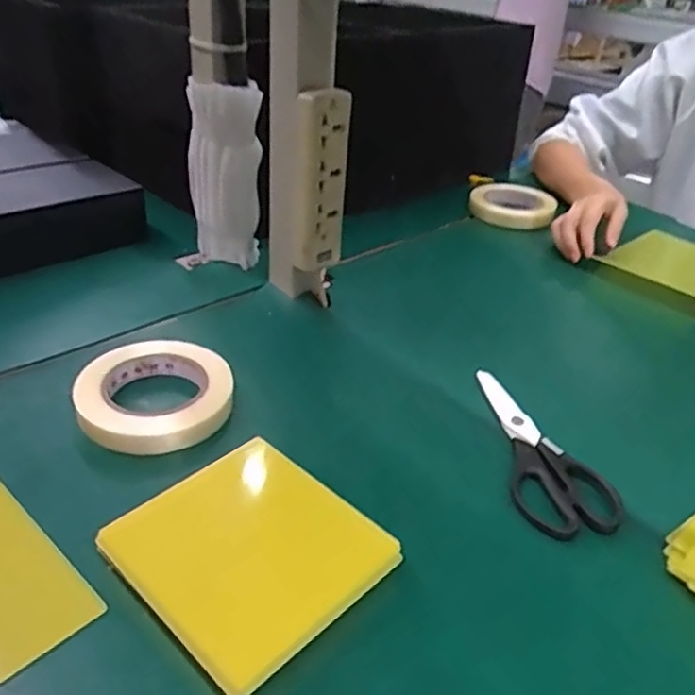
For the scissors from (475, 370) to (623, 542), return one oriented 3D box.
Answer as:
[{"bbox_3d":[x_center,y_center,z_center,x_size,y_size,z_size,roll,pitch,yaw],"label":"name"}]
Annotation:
[{"bbox_3d":[0.145,0.076,0.525,0.074,0.005,0.188,-4,34,-14],"label":"scissors"}]

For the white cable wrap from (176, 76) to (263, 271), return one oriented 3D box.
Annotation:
[{"bbox_3d":[-0.141,-0.180,0.706,0.092,0.200,0.048,-4,34,-12],"label":"white cable wrap"}]

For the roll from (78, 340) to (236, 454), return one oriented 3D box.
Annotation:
[{"bbox_3d":[-0.158,0.038,0.536,0.119,0.031,0.119,3,33,-2],"label":"roll"}]

